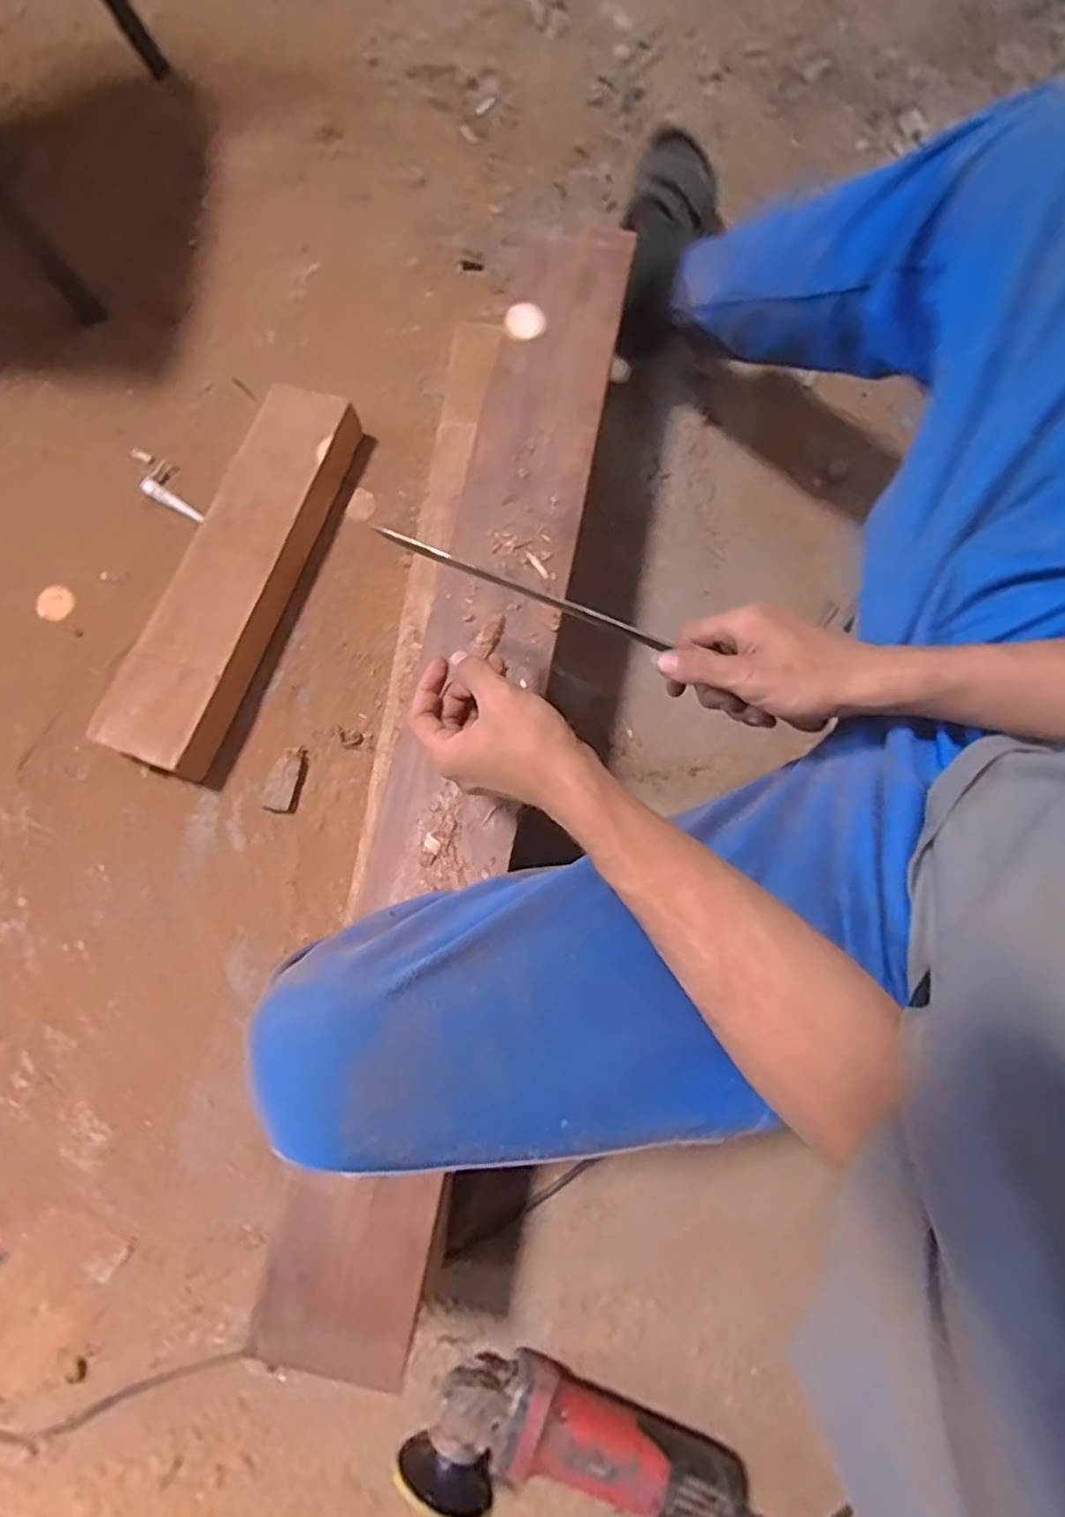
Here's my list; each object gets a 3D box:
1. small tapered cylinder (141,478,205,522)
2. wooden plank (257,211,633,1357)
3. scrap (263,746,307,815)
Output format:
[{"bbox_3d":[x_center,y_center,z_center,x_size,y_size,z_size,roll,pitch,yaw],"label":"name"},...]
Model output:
[{"bbox_3d":[-0.436,-0.311,0.810,0.082,0.017,0.018,32,79,8],"label":"small tapered cylinder"},{"bbox_3d":[-0.046,-0.063,0.570,0.117,0.031,0.997,11,76,3],"label":"wooden plank"},{"bbox_3d":[-0.266,0.023,0.722,0.035,0.008,0.070,12,76,4],"label":"scrap"}]

